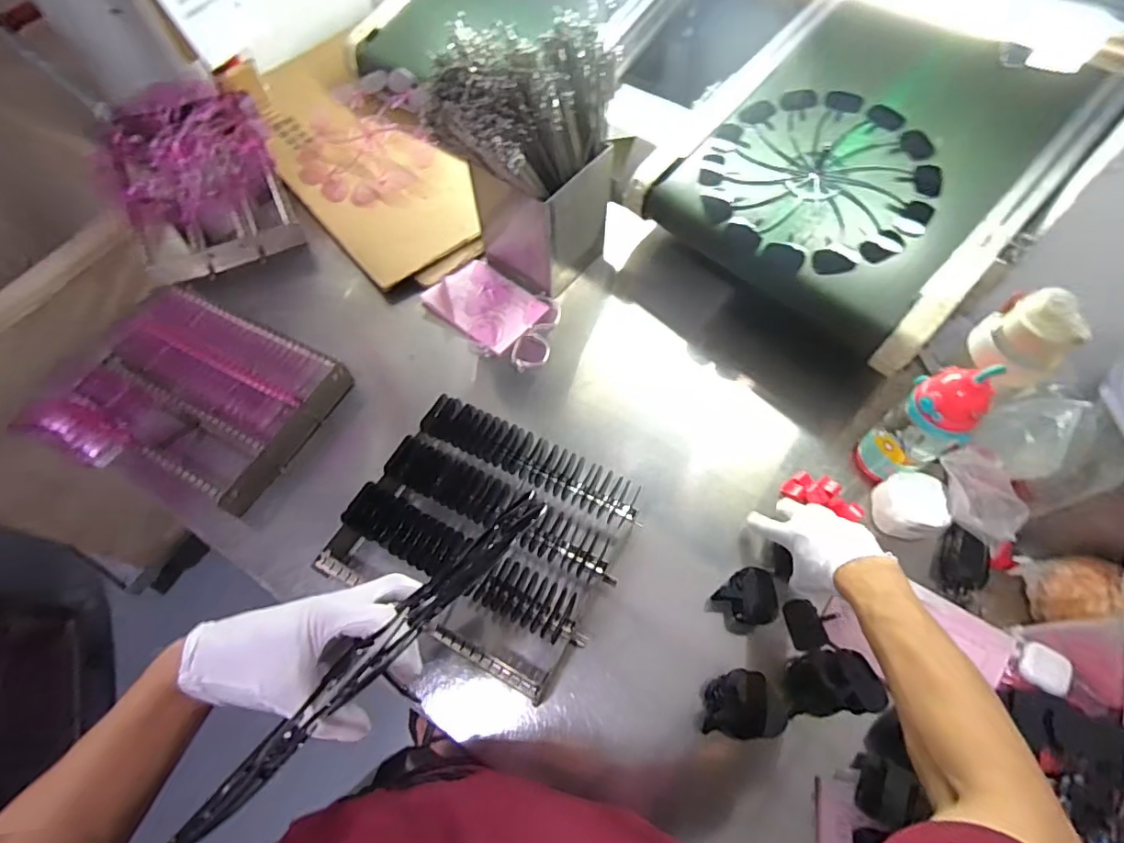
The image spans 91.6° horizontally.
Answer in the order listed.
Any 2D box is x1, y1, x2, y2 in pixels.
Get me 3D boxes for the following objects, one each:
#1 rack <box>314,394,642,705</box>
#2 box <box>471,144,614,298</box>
[{"bbox_3d":[-0.088,0.135,0.664,0.309,0.088,0.262,26,66,15],"label":"rack"},{"bbox_3d":[-0.030,-0.342,0.868,0.154,0.173,0.152,35,69,18],"label":"box"}]

